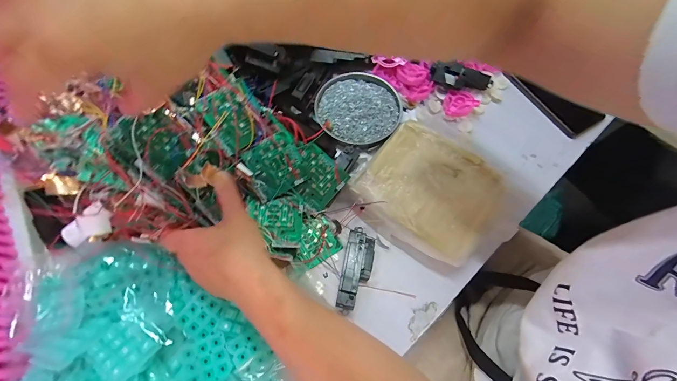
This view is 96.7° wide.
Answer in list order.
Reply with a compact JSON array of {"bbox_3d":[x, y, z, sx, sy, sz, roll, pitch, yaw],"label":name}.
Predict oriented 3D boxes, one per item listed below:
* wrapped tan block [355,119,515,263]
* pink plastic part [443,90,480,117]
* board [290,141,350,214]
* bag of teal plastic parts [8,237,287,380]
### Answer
[{"bbox_3d":[0.129,-0.003,0.423,0.181,0.037,0.164,34,71,11],"label":"wrapped tan block"},{"bbox_3d":[0.199,-0.142,0.498,0.049,0.022,0.052,1,68,-2],"label":"pink plastic part"},{"bbox_3d":[-0.031,-0.017,0.410,0.069,0.007,0.068,41,94,2],"label":"board"},{"bbox_3d":[-0.221,0.161,0.319,0.208,0.055,0.287,-40,75,-16],"label":"bag of teal plastic parts"}]

